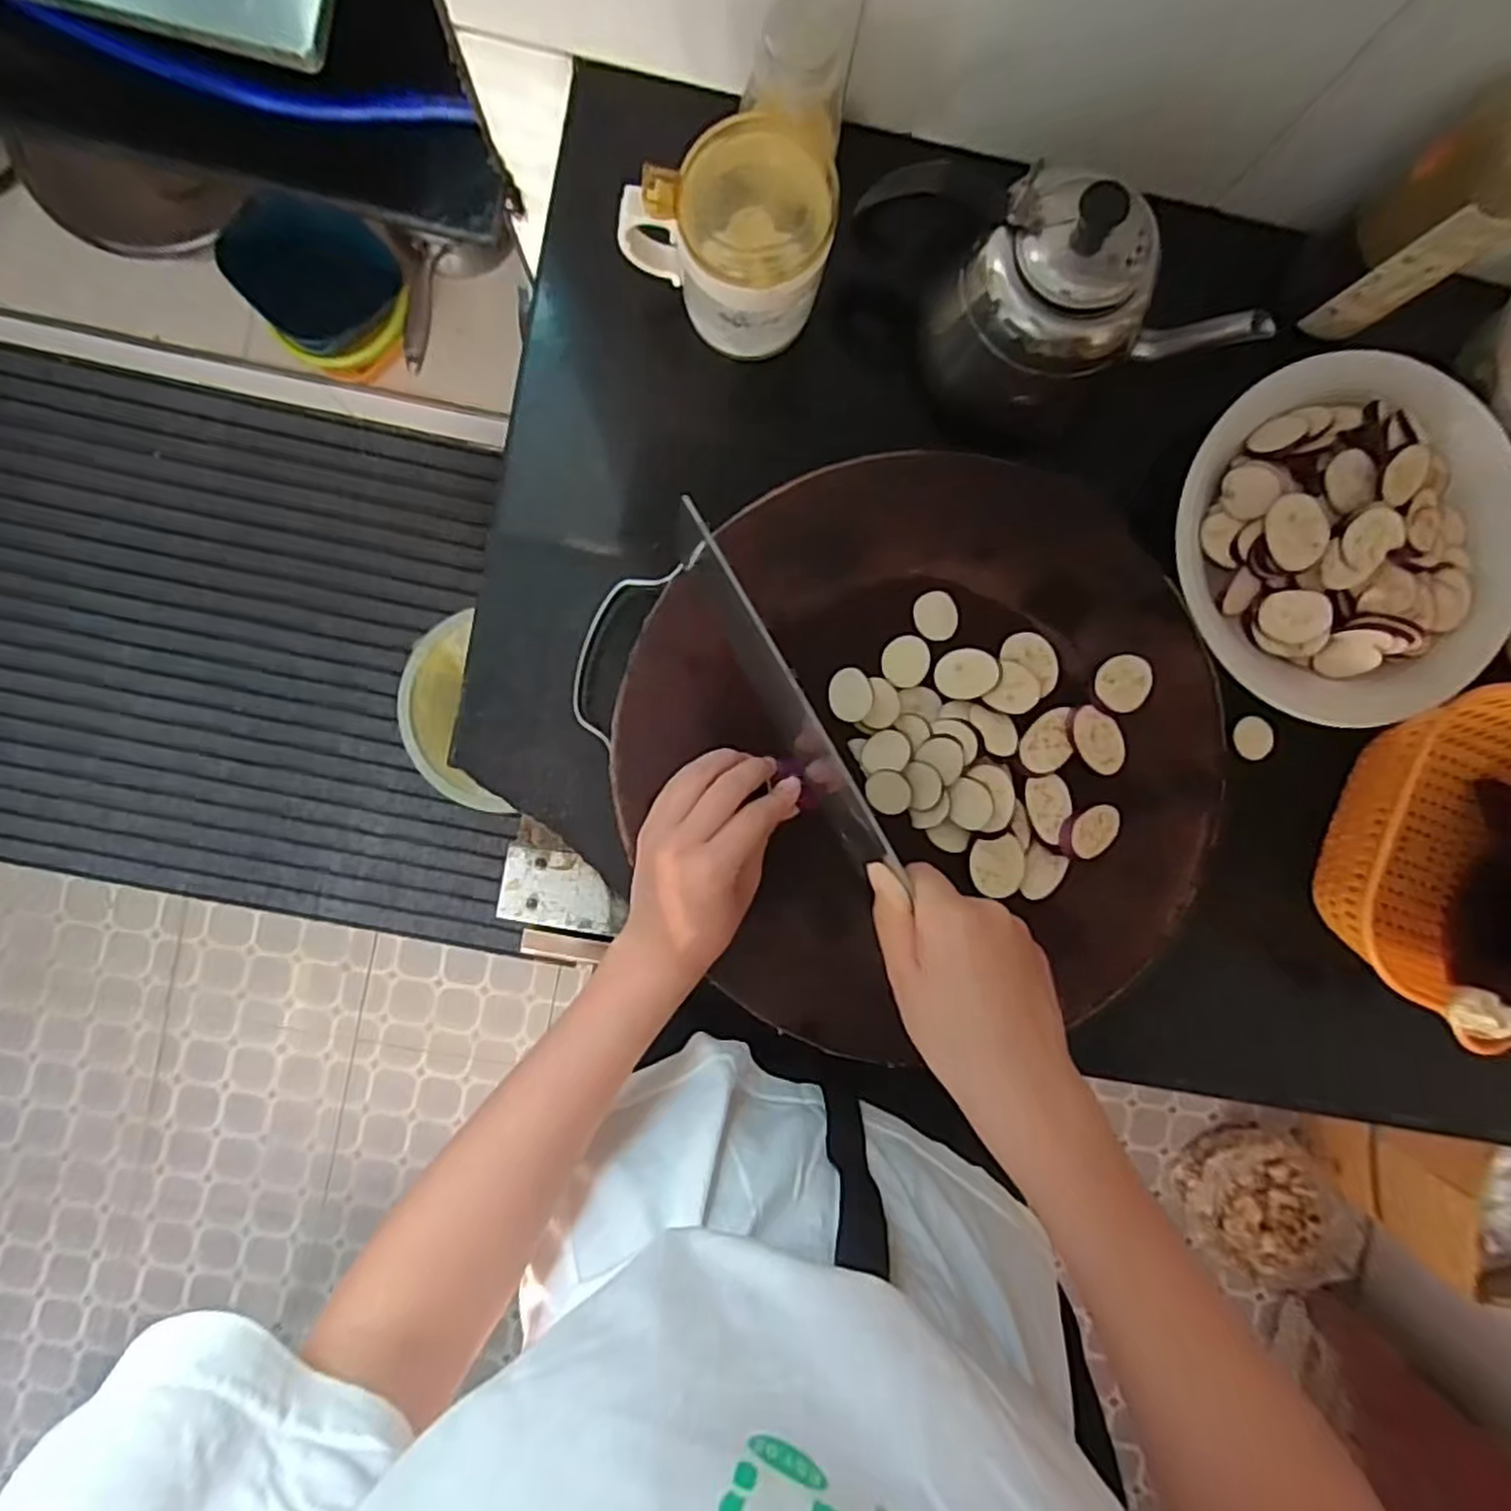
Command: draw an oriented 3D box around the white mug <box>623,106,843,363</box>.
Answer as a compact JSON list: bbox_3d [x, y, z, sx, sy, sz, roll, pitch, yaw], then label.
[{"bbox_3d":[-0.015,-0.290,0.422,0.111,0.080,0.080,16,91,-4],"label":"white mug"}]

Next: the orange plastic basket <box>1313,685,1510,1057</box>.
[{"bbox_3d":[0.451,0.067,0.470,0.190,0.093,0.203,0,92,-4],"label":"orange plastic basket"}]

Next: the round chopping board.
[{"bbox_3d":[0.104,-0.003,0.447,0.353,0.033,0.334,0,90,-4],"label":"round chopping board"}]

